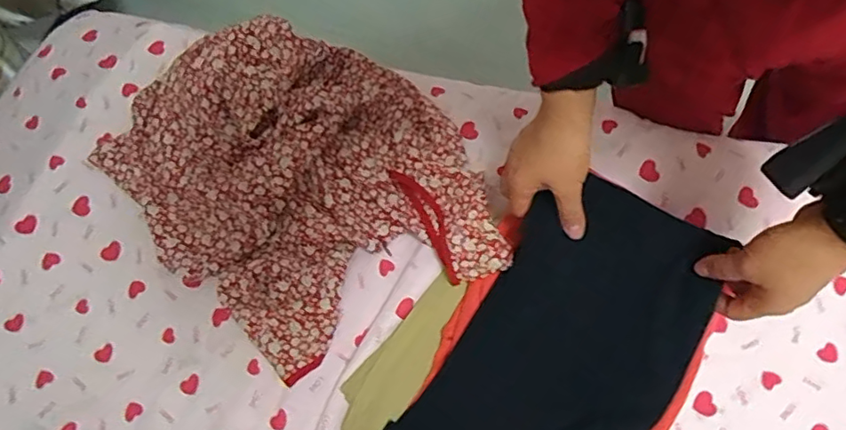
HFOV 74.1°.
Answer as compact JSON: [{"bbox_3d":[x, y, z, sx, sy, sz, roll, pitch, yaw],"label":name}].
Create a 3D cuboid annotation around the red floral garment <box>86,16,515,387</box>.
[{"bbox_3d":[-0.126,-0.040,0.579,0.323,0.064,0.394,-36,71,-11],"label":"red floral garment"}]

